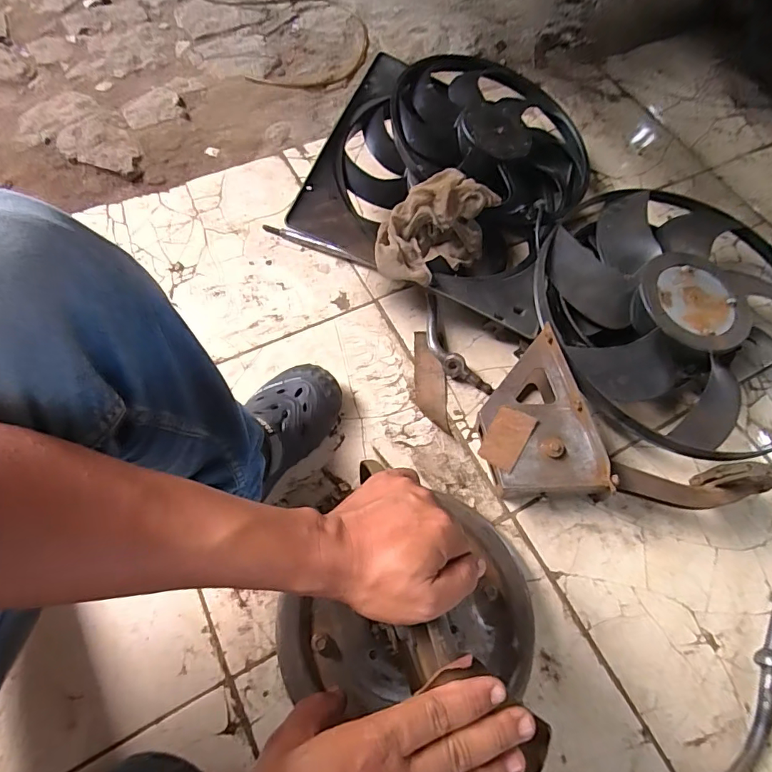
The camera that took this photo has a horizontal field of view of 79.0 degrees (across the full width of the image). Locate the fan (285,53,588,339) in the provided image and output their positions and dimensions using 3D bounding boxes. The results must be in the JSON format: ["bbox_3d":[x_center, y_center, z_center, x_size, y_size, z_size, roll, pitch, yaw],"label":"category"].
[{"bbox_3d":[0.119,-0.378,0.831,0.426,0.158,0.527,22,65,7],"label":"fan"}]

